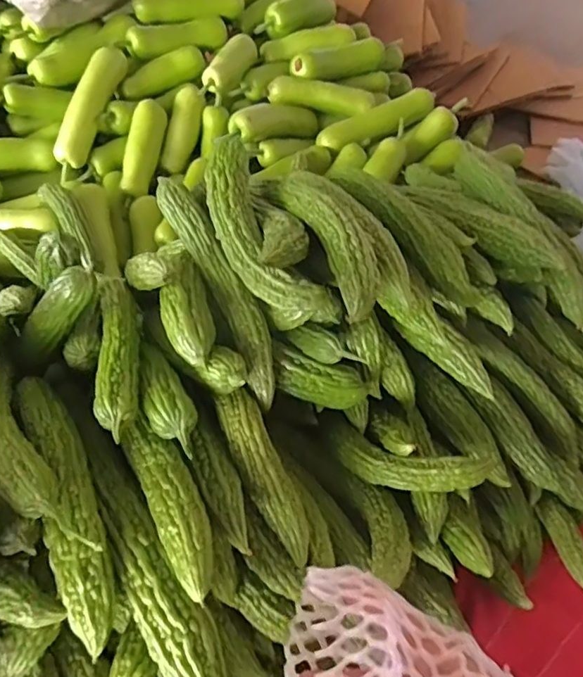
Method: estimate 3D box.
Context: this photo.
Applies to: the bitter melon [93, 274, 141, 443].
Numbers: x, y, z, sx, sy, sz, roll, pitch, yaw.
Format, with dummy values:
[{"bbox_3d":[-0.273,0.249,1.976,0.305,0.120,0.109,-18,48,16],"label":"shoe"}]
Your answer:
[{"bbox_3d":[-0.179,-0.003,0.571,0.043,0.034,0.237,-8,47,-12],"label":"bitter melon"}]

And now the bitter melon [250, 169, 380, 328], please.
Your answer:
[{"bbox_3d":[0.030,-0.125,0.586,0.050,0.053,0.261,-15,49,-18],"label":"bitter melon"}]

